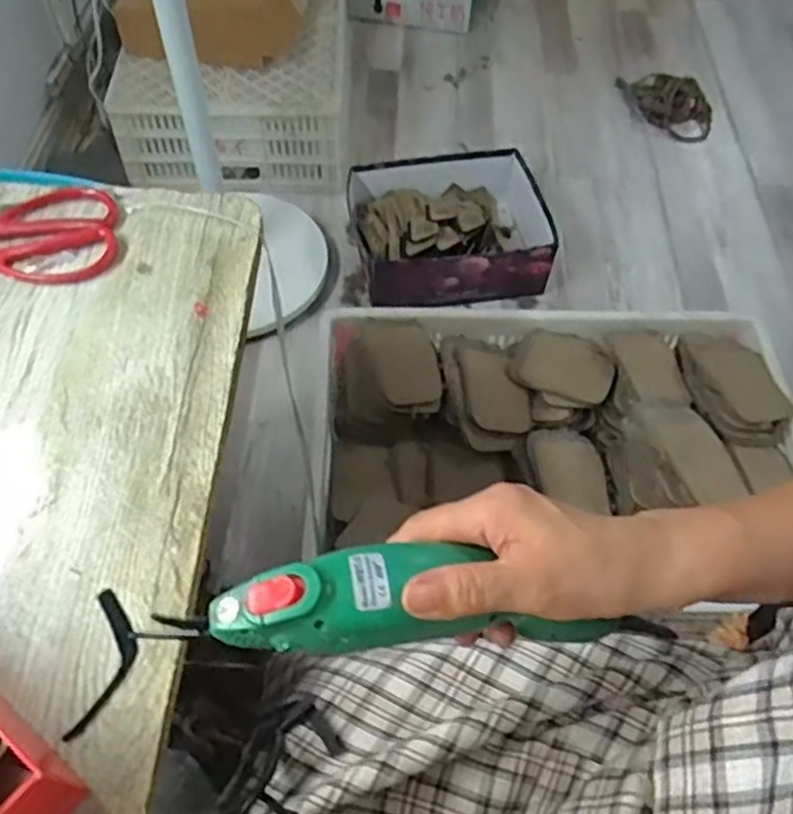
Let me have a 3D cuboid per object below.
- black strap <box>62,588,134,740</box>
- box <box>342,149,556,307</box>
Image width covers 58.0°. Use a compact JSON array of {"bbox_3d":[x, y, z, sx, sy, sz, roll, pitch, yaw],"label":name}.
[{"bbox_3d":[-0.160,0.139,0.394,0.027,0.004,0.079,0,56,0],"label":"black strap"},{"bbox_3d":[0.099,-0.315,1.248,0.349,0.122,0.282,-11,57,-7],"label":"box"}]

